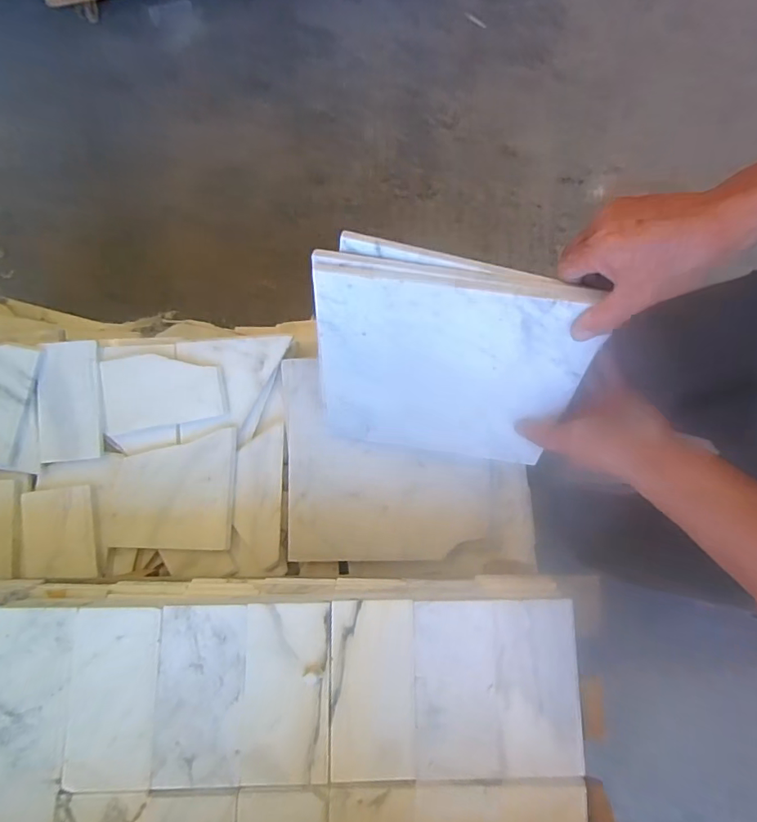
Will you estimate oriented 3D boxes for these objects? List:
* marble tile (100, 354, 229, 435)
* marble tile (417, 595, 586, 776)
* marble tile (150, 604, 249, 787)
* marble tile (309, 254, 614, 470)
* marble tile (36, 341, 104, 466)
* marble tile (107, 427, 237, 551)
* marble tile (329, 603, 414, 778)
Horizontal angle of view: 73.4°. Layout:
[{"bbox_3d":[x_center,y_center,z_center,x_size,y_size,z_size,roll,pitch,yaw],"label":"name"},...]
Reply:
[{"bbox_3d":[-0.255,-0.027,0.600,0.140,0.015,0.083,-9,84,-5],"label":"marble tile"},{"bbox_3d":[0.108,0.250,0.461,0.147,0.014,0.146,1,83,-4],"label":"marble tile"},{"bbox_3d":[-0.156,0.249,0.448,0.076,0.009,0.146,1,83,-4],"label":"marble tile"},{"bbox_3d":[0.062,-0.033,0.495,0.236,0.241,0.019,9,55,4],"label":"marble tile"},{"bbox_3d":[-0.371,-0.013,0.613,0.068,0.005,0.142,-4,86,-12],"label":"marble tile"},{"bbox_3d":[-0.238,0.091,0.590,0.138,0.014,0.132,2,83,-4],"label":"marble tile"},{"bbox_3d":[-0.004,0.245,0.450,0.073,0.009,0.146,0,84,-4],"label":"marble tile"}]

